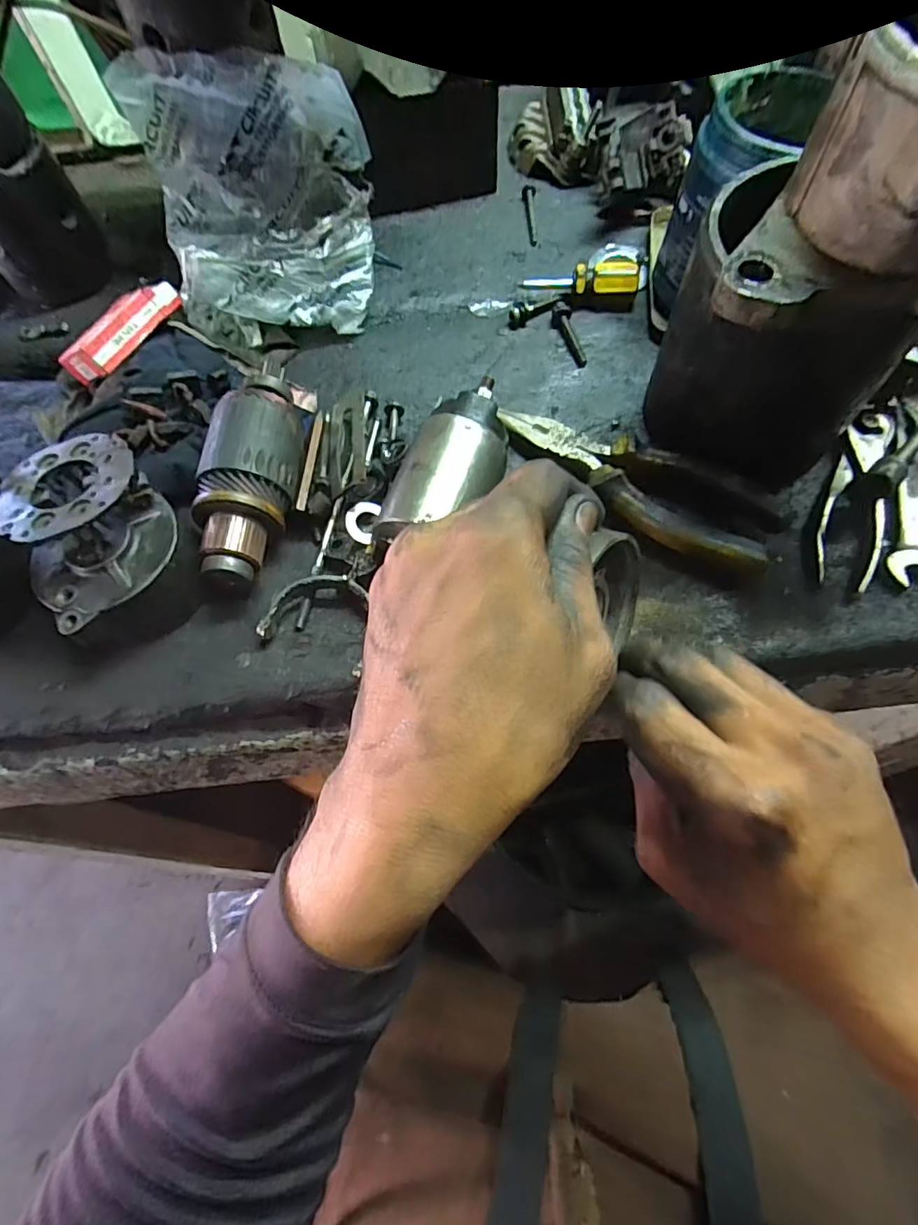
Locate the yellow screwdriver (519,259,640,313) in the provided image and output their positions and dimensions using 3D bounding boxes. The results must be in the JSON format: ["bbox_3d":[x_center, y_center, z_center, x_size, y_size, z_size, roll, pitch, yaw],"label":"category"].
[{"bbox_3d":[0.084,-0.225,0.377,0.076,0.025,0.021,6,65,6],"label":"yellow screwdriver"}]

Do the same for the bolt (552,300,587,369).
[{"bbox_3d":[0.075,-0.188,0.370,0.013,0.011,0.050,-14,65,-4],"label":"bolt"}]

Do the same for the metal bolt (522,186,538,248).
[{"bbox_3d":[0.055,-0.305,0.423,0.011,0.006,0.068,0,65,3],"label":"metal bolt"}]

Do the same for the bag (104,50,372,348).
[{"bbox_3d":[-0.126,-0.267,0.358,0.137,0.118,0.112,-14,65,-4],"label":"bag"}]

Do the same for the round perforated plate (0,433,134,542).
[{"bbox_3d":[-0.199,-0.066,0.278,0.068,0.004,0.067,-3,58,6],"label":"round perforated plate"}]

